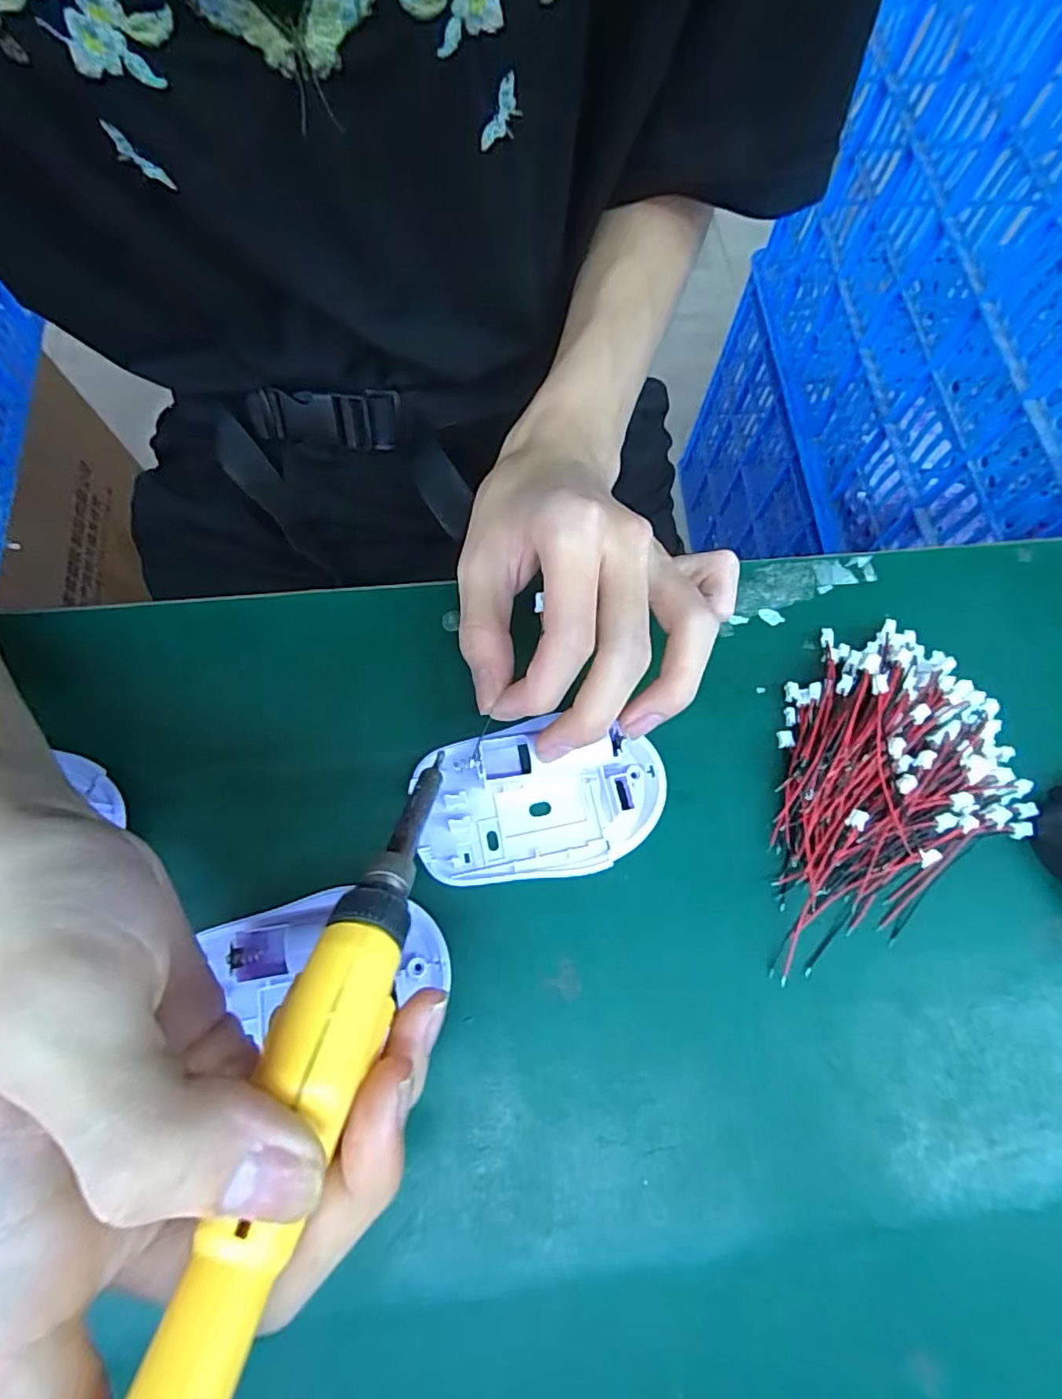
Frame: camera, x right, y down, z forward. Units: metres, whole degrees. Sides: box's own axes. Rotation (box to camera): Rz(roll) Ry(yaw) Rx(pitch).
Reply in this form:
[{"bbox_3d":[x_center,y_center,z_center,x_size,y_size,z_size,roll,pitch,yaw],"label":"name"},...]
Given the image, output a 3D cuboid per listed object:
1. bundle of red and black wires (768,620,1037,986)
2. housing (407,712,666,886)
[{"bbox_3d":[0.148,0.038,0.234,0.095,0.014,0.139,13,70,2],"label":"bundle of red and black wires"},{"bbox_3d":[0.003,0.037,0.229,0.095,0.015,0.060,-10,71,-6],"label":"housing"}]

